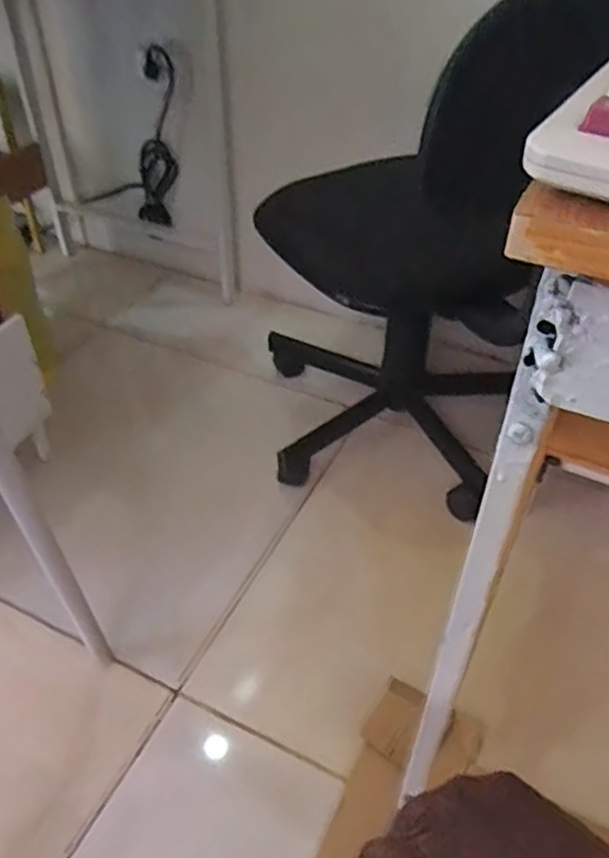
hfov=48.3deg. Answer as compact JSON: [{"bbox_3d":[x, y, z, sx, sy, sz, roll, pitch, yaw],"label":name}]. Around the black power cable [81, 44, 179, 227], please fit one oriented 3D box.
[{"bbox_3d":[-0.411,-0.631,1.504,0.295,0.373,0.042,4,43,3],"label":"black power cable"}]

